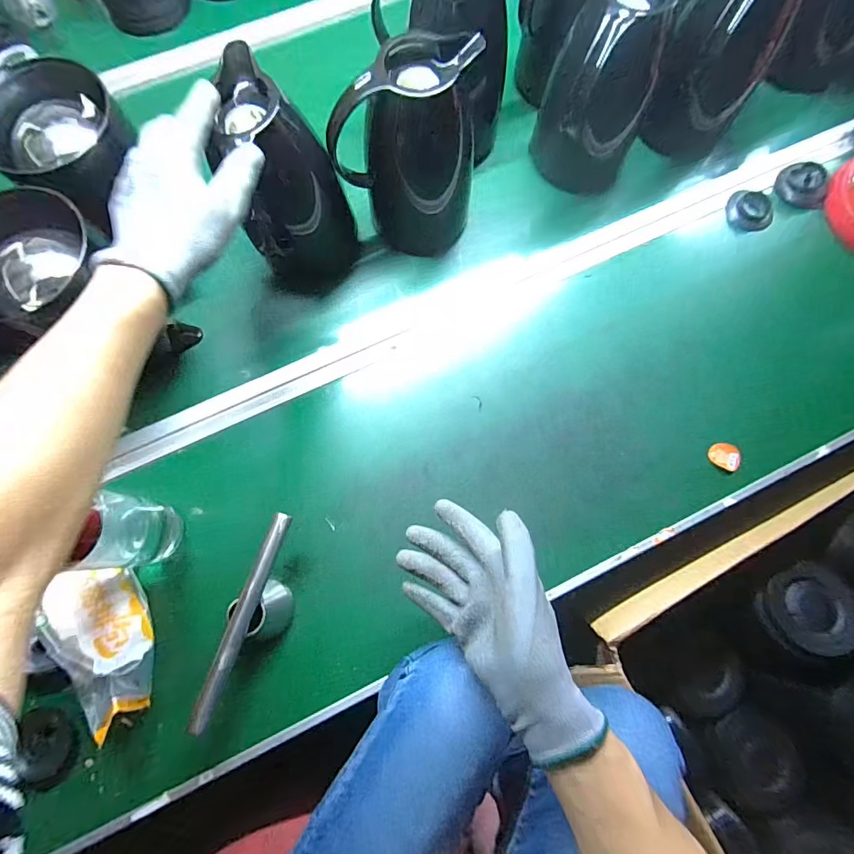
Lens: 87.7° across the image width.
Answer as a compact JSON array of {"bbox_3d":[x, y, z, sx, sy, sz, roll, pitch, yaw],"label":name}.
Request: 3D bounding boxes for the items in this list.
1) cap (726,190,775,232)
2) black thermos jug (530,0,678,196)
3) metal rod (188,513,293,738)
[{"bbox_3d":[0.432,-0.287,0.595,0.053,0.015,0.058,0,75,0],"label":"cap"},{"bbox_3d":[0.199,-0.391,0.525,0.116,0.201,0.112,-12,76,-3],"label":"black thermos jug"},{"bbox_3d":[-0.174,0.180,0.419,0.016,0.012,0.199,18,76,5],"label":"metal rod"}]

